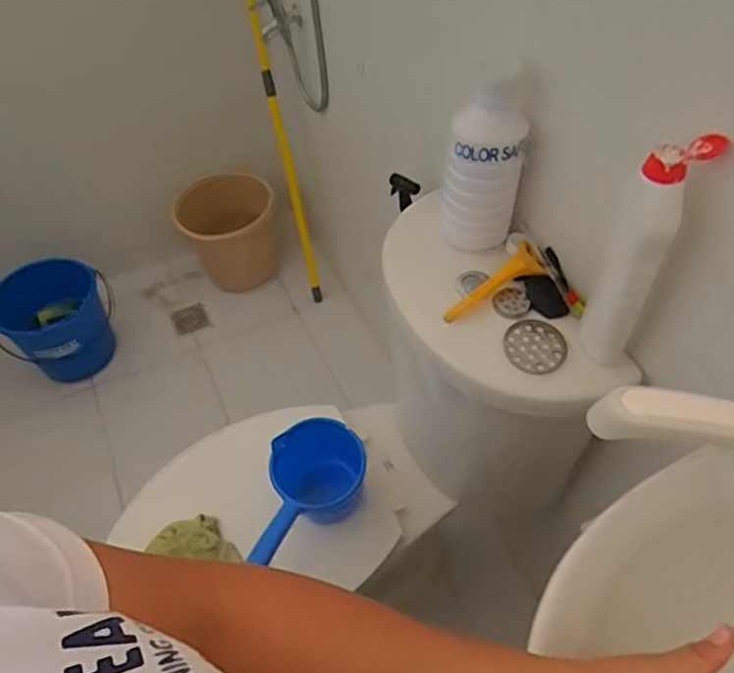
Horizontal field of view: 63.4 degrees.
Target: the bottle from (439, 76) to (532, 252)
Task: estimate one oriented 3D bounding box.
[{"bbox_3d":[0.144,-0.200,0.733,0.088,0.188,0.085,13,54,12],"label":"bottle"}]

